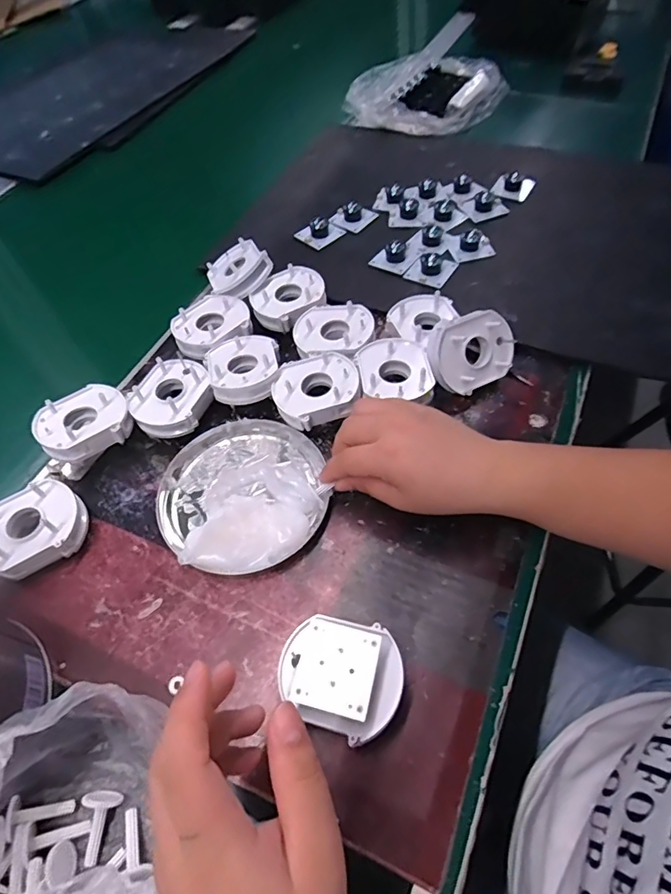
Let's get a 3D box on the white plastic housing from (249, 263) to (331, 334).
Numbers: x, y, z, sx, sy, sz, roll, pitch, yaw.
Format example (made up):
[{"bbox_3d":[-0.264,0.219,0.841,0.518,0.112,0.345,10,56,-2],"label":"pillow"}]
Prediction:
[{"bbox_3d":[-0.044,-0.142,0.472,0.067,0.022,0.059,-39,62,-20],"label":"white plastic housing"}]

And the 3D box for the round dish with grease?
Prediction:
[{"bbox_3d":[-0.072,0.030,0.375,0.124,0.028,0.126,-2,56,3],"label":"round dish with grease"}]

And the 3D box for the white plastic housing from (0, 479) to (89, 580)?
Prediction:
[{"bbox_3d":[-0.218,0.061,0.362,0.067,0.035,0.059,-25,58,-12],"label":"white plastic housing"}]

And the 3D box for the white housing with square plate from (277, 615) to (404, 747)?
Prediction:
[{"bbox_3d":[0.004,0.133,0.290,0.067,0.045,0.059,18,59,16],"label":"white housing with square plate"}]

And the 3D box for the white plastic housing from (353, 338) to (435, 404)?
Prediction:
[{"bbox_3d":[0.049,-0.063,0.409,0.059,0.019,0.058,-13,56,-5],"label":"white plastic housing"}]

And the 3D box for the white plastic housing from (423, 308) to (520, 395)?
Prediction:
[{"bbox_3d":[0.113,-0.078,0.409,0.069,0.061,0.023,-21,16,-12],"label":"white plastic housing"}]

